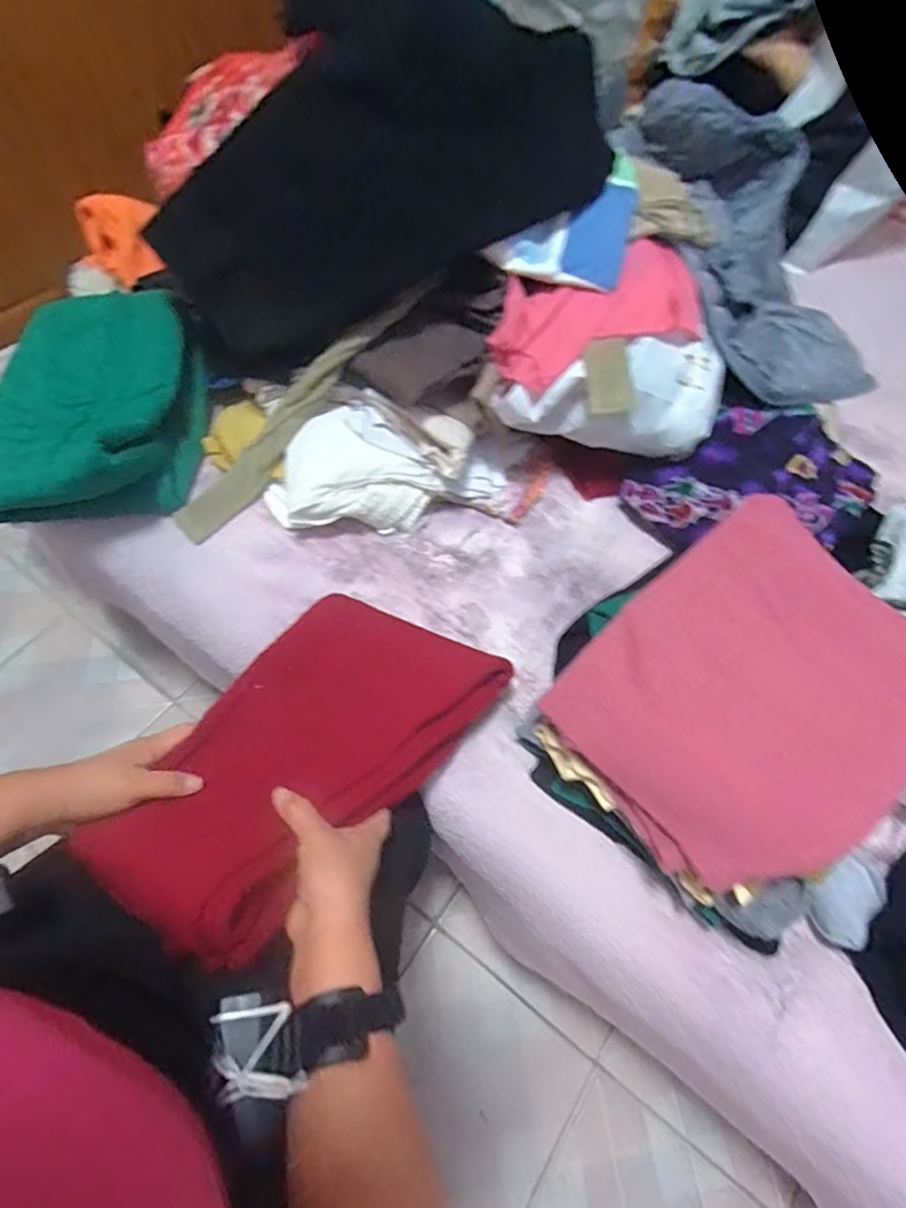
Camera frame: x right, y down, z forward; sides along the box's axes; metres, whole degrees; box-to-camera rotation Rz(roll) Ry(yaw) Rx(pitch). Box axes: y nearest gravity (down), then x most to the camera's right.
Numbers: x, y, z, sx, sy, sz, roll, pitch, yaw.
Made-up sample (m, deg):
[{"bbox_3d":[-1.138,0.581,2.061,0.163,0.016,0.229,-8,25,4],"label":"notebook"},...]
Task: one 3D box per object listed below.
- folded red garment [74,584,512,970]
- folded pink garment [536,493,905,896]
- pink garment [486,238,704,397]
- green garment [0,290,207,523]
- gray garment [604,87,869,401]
[{"bbox_3d":[-0.125,0.122,0.500,0.189,0.048,0.326,31,53,19],"label":"folded red garment"},{"bbox_3d":[0.250,0.076,0.482,0.285,0.025,0.241,-41,72,-3],"label":"folded pink garment"},{"bbox_3d":[0.153,-0.324,0.645,0.245,0.056,0.123,-15,64,-13],"label":"pink garment"},{"bbox_3d":[-0.417,-0.231,0.675,0.235,0.100,0.271,3,61,-4],"label":"green garment"},{"bbox_3d":[0.393,-0.466,0.758,0.283,0.171,0.433,-5,62,-8],"label":"gray garment"}]

